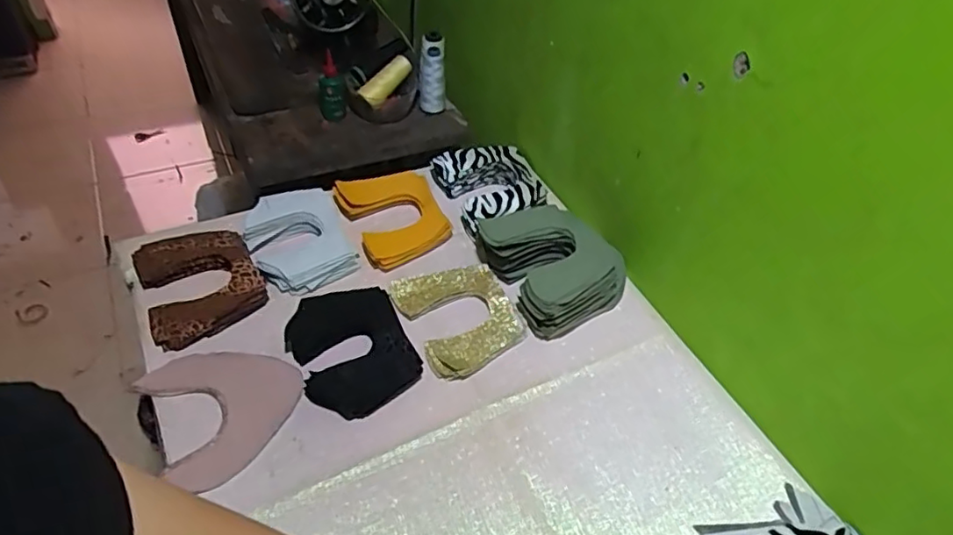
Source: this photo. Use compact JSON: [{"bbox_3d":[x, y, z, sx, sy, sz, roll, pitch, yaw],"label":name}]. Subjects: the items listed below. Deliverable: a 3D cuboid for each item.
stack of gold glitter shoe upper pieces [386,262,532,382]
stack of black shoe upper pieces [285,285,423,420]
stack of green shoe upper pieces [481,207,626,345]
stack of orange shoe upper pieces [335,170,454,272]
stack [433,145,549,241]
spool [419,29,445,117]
[{"bbox_3d":[-0.020,0.058,0.767,0.131,0.017,0.158,-16,51,-20],"label":"stack of gold glitter shoe upper pieces"},{"bbox_3d":[-0.145,0.094,0.713,0.125,0.029,0.154,-20,52,-23],"label":"stack of black shoe upper pieces"},{"bbox_3d":[0.094,-0.011,0.804,0.160,0.073,0.181,-24,54,-26],"label":"stack of green shoe upper pieces"},{"bbox_3d":[-0.113,-0.075,0.866,0.132,0.020,0.149,-22,61,-22],"label":"stack of orange shoe upper pieces"},{"bbox_3d":[0.023,-0.115,0.913,0.139,0.049,0.164,-13,50,-17],"label":"stack"},{"bbox_3d":[-0.079,-0.336,1.075,0.047,0.125,0.050,0,47,-6],"label":"spool"}]

